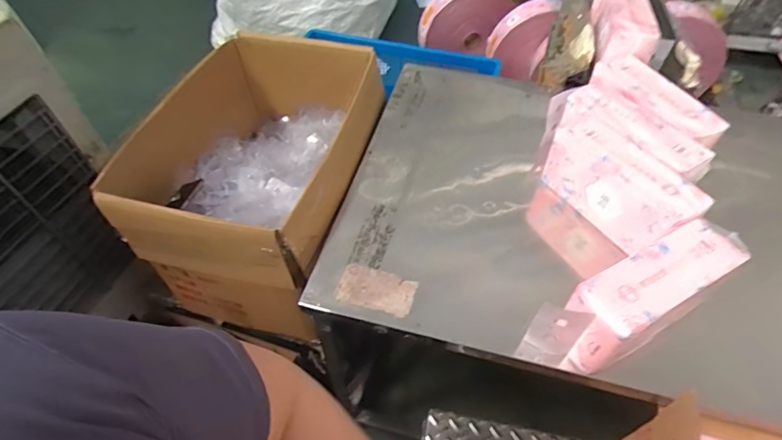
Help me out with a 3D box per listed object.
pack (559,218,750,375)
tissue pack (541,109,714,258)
[{"bbox_3d":[0.382,0.108,0.672,0.278,0.127,0.090,-24,55,-17],"label":"pack"},{"bbox_3d":[0.400,-0.063,0.814,0.102,0.126,0.274,-21,55,-15],"label":"tissue pack"}]

